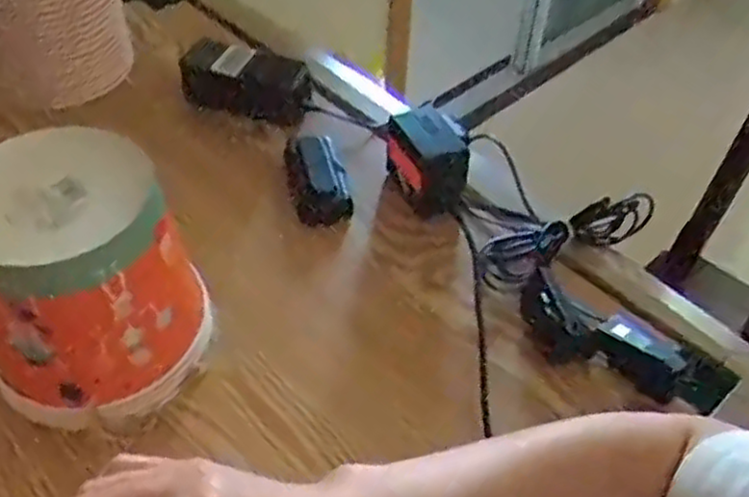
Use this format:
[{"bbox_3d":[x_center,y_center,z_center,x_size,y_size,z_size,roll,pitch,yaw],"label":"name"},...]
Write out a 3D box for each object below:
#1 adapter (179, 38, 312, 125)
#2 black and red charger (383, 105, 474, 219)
[{"bbox_3d":[-0.137,-0.173,0.806,0.138,0.057,0.047,15,47,11],"label":"adapter"},{"bbox_3d":[0.051,-0.078,0.703,0.062,0.071,0.087,-18,50,-19],"label":"black and red charger"}]

